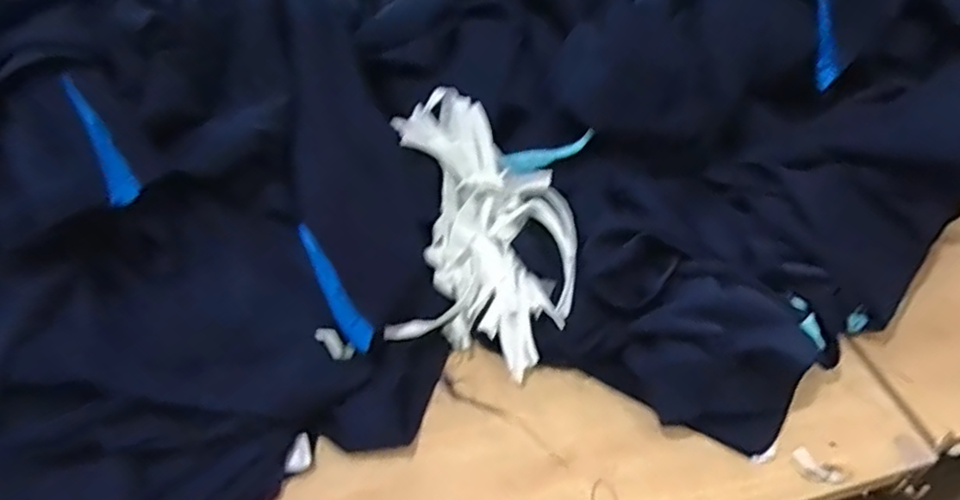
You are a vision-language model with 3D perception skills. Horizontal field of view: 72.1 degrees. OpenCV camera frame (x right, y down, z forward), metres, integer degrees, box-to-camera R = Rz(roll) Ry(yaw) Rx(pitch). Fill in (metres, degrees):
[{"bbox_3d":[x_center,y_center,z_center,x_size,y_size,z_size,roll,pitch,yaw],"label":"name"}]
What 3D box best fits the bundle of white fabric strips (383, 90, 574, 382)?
[{"bbox_3d":[0.007,-0.022,0.628,0.162,0.042,0.271,-2,73,4],"label":"bundle of white fabric strips"}]

